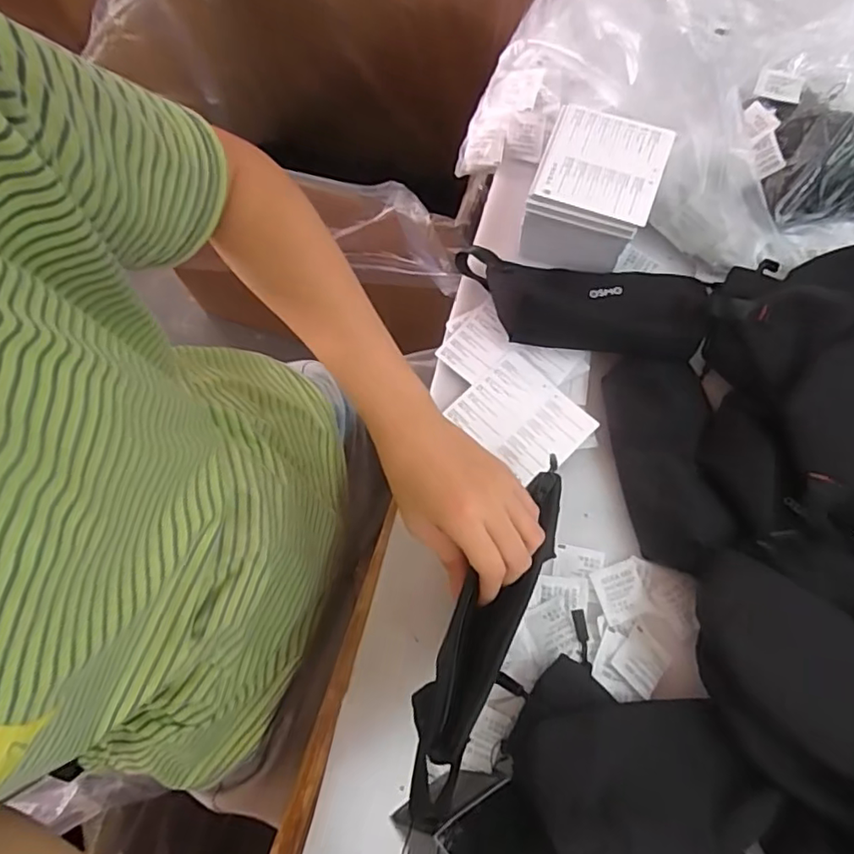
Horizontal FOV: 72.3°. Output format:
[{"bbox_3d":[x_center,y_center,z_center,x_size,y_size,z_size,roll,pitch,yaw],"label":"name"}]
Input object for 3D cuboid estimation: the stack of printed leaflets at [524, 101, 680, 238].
[{"bbox_3d":[0.145,-0.215,0.488,0.096,0.023,0.107,20,74,5],"label":"stack of printed leaflets"}]

